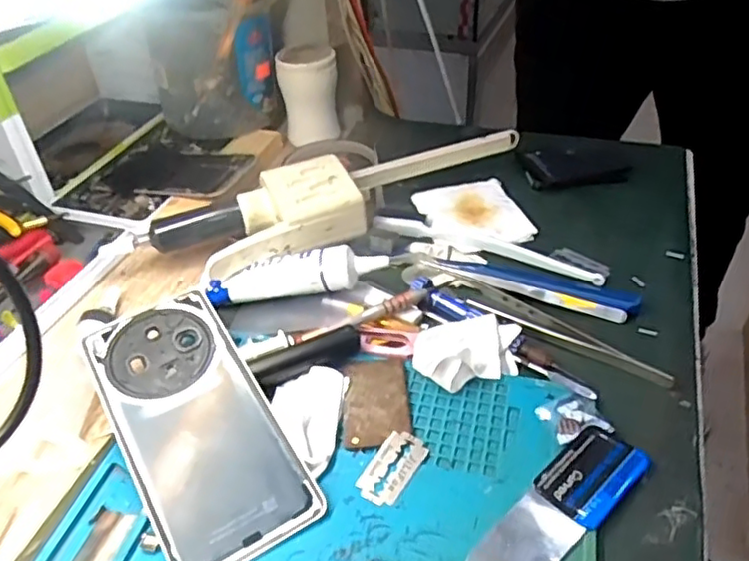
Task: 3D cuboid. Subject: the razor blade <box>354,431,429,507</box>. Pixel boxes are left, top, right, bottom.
[{"bbox_3d":[0.009,0.094,0.330,0.023,0.004,0.042,21,45,27],"label":"razor blade"}]

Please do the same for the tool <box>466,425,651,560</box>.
[{"bbox_3d":[0.083,0.111,0.304,0.117,0.004,0.035,-34,48,-27],"label":"tool"}]

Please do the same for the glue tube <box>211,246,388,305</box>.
[{"bbox_3d":[-0.052,-0.005,0.435,0.117,0.028,0.034,-3,39,2],"label":"glue tube"}]

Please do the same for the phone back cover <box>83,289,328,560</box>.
[{"bbox_3d":[-0.095,0.071,0.341,0.075,0.004,0.160,-25,55,-20],"label":"phone back cover"}]

